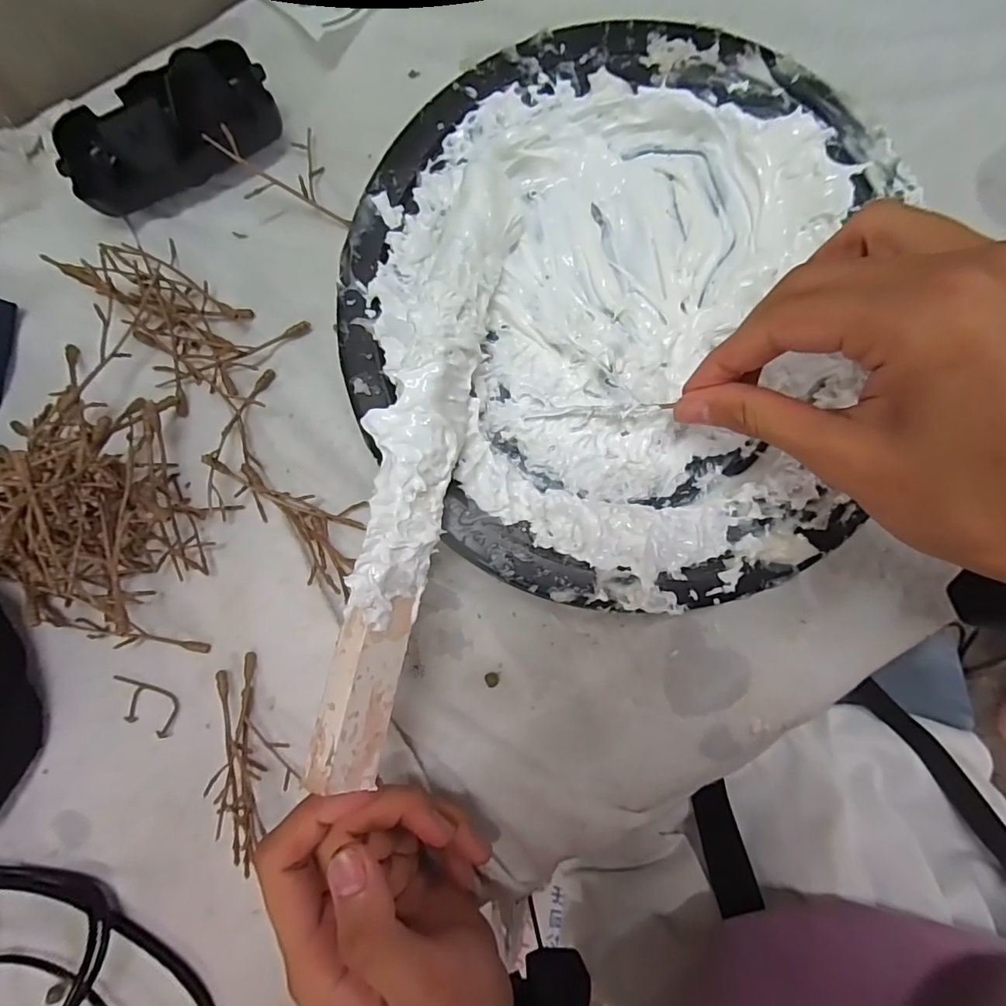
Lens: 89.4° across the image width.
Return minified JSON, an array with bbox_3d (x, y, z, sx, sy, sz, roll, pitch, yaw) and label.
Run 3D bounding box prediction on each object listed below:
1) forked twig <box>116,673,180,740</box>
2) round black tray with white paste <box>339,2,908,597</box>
[{"bbox_3d":[-0.187,0.106,0.264,0.037,0.004,0.022,18,85,1],"label":"forked twig"},{"bbox_3d":[0.056,-0.087,0.248,0.259,0.051,0.269,0,85,0],"label":"round black tray with white paste"}]

